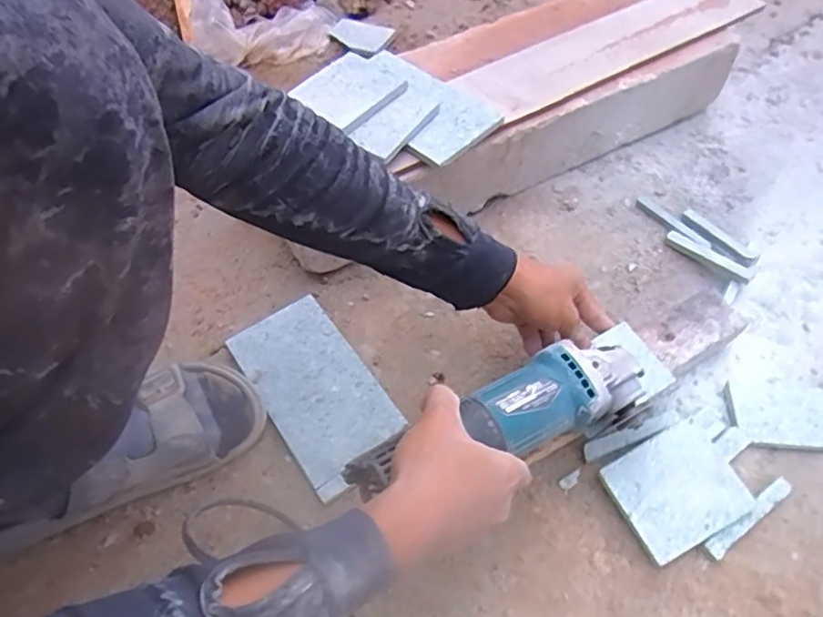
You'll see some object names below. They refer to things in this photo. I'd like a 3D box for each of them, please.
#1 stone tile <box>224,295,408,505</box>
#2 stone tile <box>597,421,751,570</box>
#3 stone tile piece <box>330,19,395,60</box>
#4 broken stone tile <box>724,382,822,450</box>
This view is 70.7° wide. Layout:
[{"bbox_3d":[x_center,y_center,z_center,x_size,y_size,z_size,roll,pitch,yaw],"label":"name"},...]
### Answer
[{"bbox_3d":[-0.093,0.075,0.559,0.098,0.014,0.195,-30,60,-19],"label":"stone tile"},{"bbox_3d":[0.221,0.150,0.483,0.101,0.007,0.084,-26,64,-11],"label":"stone tile"},{"bbox_3d":[-0.084,-0.429,0.919,0.095,0.007,0.080,21,57,14],"label":"stone tile piece"},{"bbox_3d":[0.346,0.098,0.538,0.103,0.014,0.064,1,55,1],"label":"broken stone tile"}]

